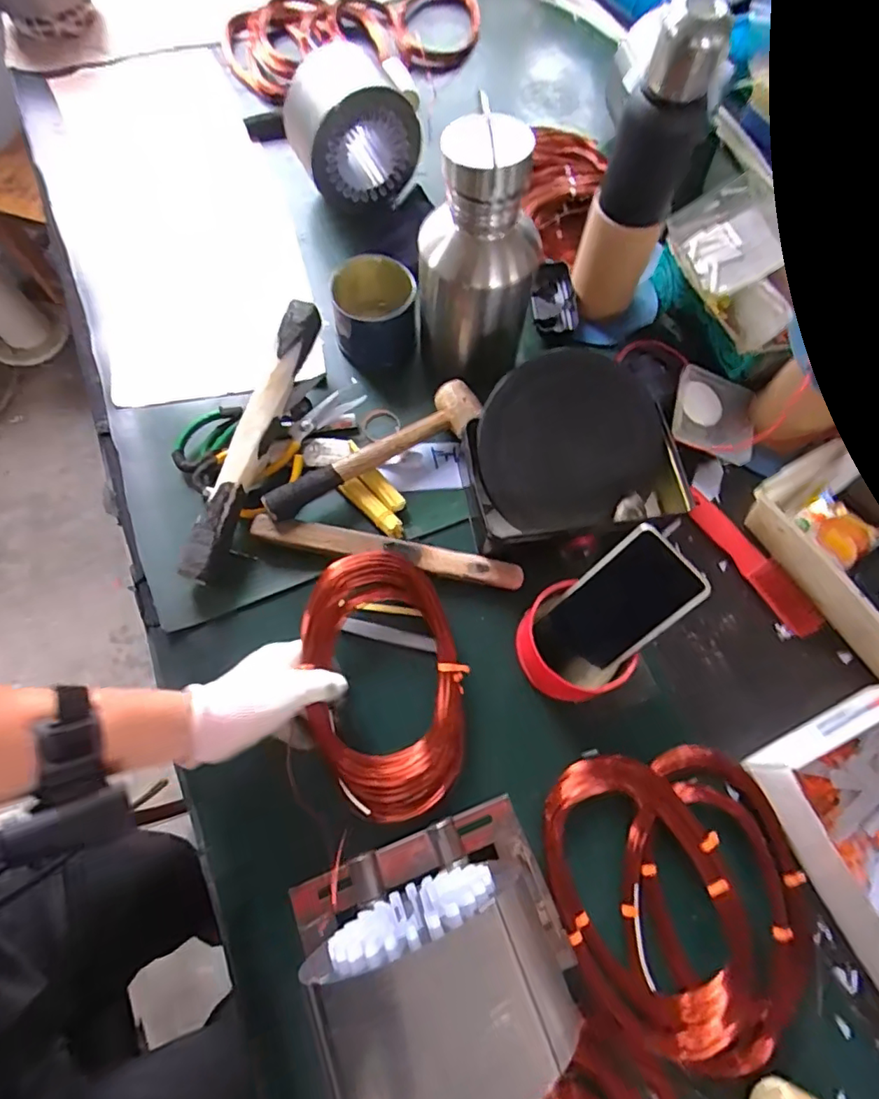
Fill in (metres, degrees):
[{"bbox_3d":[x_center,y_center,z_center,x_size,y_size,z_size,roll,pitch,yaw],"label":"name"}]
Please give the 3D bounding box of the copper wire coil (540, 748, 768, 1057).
[{"bbox_3d":[0.176,0.292,0.463,0.145,0.025,0.218,-27,72,-10],"label":"copper wire coil"}]

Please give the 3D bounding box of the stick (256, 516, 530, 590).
[{"bbox_3d":[-0.053,0.003,0.569,0.279,0.033,0.029,10,70,3],"label":"stick"}]

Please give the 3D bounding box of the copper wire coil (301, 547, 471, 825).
[{"bbox_3d":[-0.049,0.122,0.515,0.147,0.052,0.229,-23,72,-9],"label":"copper wire coil"}]

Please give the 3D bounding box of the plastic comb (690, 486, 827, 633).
[{"bbox_3d":[0.340,0.012,0.595,0.036,0.013,0.183,-34,74,-12],"label":"plastic comb"}]

